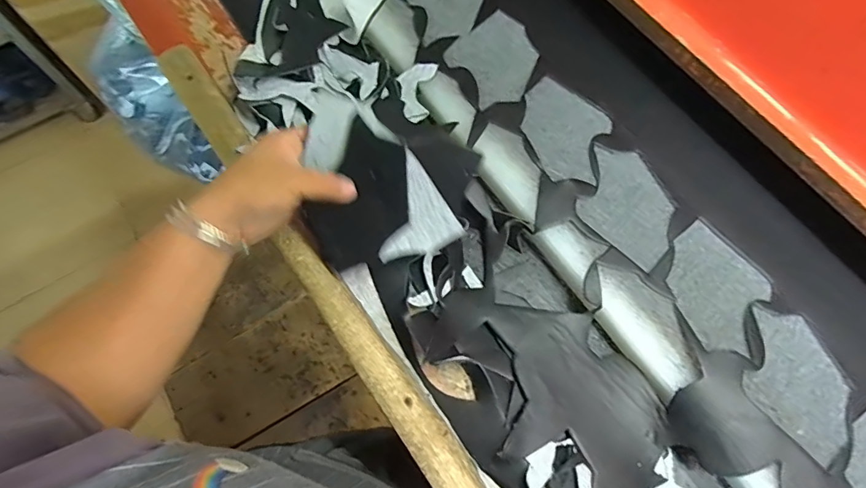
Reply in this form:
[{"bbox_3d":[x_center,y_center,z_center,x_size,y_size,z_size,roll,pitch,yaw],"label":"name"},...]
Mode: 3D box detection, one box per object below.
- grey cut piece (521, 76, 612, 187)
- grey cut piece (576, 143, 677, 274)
[{"bbox_3d":[0.149,-0.130,0.534,0.098,0.004,0.124,20,69,6],"label":"grey cut piece"},{"bbox_3d":[0.213,-0.046,0.503,0.120,0.004,0.105,42,72,13],"label":"grey cut piece"}]

